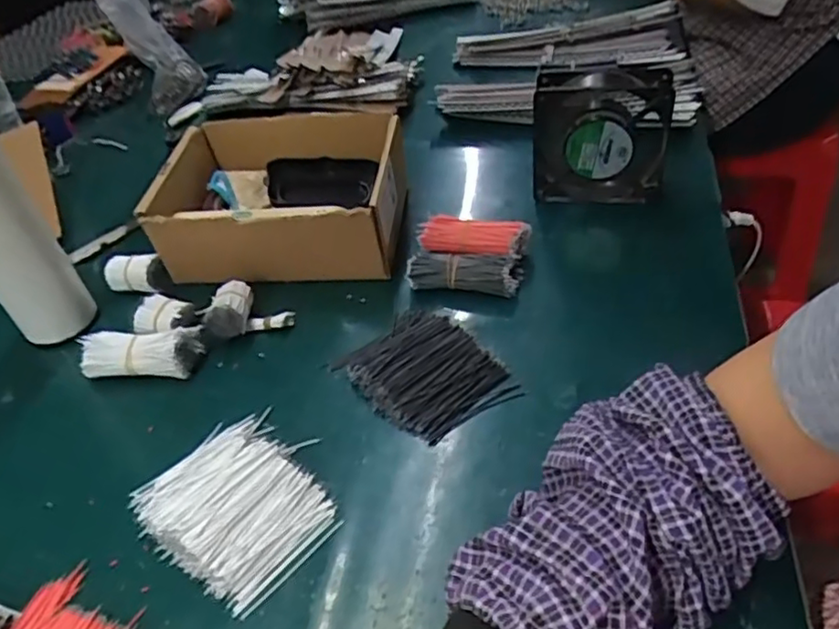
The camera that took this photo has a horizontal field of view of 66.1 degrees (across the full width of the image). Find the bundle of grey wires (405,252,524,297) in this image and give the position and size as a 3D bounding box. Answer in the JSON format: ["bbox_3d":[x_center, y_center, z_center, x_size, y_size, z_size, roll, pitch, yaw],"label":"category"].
[{"bbox_3d":[0.040,-0.035,0.569,0.096,0.034,0.041,9,44,14],"label":"bundle of grey wires"}]

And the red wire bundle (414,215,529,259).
[{"bbox_3d":[0.048,-0.069,0.586,0.098,0.032,0.031,7,45,16],"label":"red wire bundle"}]

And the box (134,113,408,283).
[{"bbox_3d":[-0.127,-0.114,0.630,0.214,0.098,0.176,3,43,7],"label":"box"}]

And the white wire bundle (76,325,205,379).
[{"bbox_3d":[-0.229,0.034,0.532,0.093,0.038,0.035,-4,43,1],"label":"white wire bundle"}]

